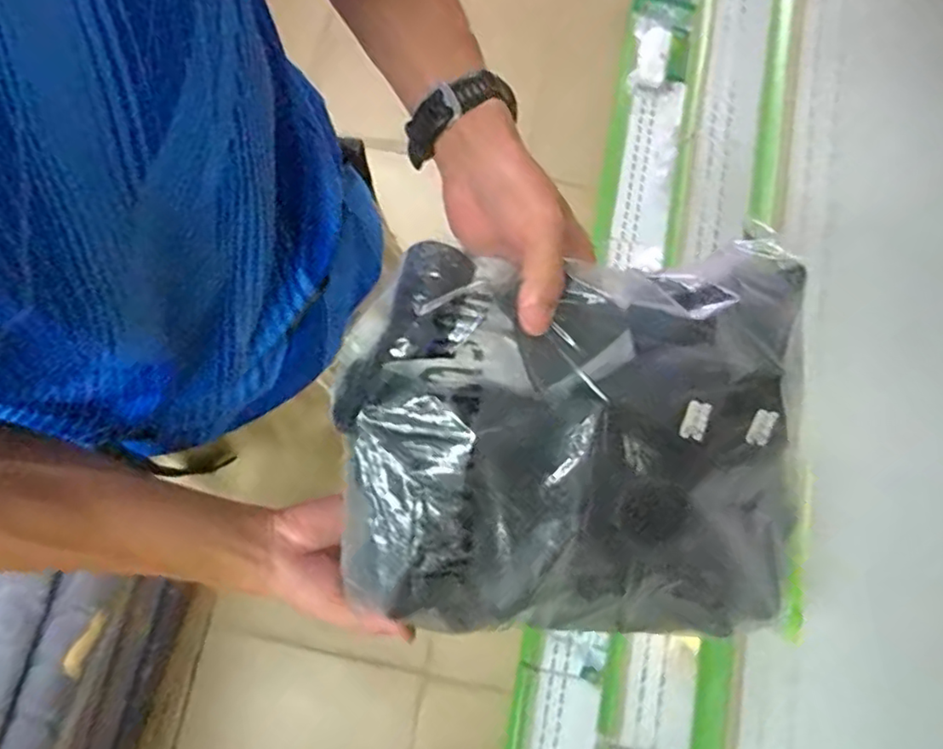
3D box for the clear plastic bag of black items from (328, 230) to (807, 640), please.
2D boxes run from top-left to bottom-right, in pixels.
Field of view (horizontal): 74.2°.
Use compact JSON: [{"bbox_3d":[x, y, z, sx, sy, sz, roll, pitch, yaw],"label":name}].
[{"bbox_3d":[0.069,0.059,0.406,0.306,0.060,0.271,-3,99,-4],"label":"clear plastic bag of black items"}]

